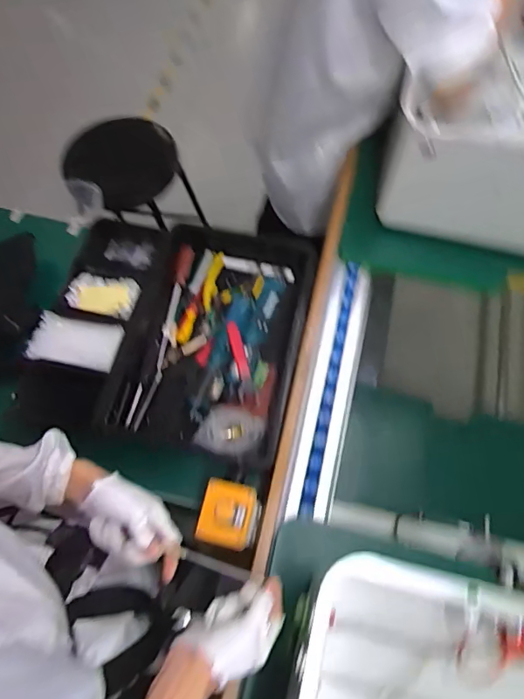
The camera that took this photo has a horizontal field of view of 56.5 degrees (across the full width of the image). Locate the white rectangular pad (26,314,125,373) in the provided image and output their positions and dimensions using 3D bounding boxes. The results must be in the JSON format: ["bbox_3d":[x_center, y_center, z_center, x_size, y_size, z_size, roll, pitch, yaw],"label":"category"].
[{"bbox_3d":[-0.328,-0.014,0.859,0.154,0.008,0.091,11,66,4],"label":"white rectangular pad"}]

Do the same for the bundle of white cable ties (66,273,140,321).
[{"bbox_3d":[-0.299,-0.102,0.915,0.134,0.014,0.080,14,66,5],"label":"bundle of white cable ties"}]

